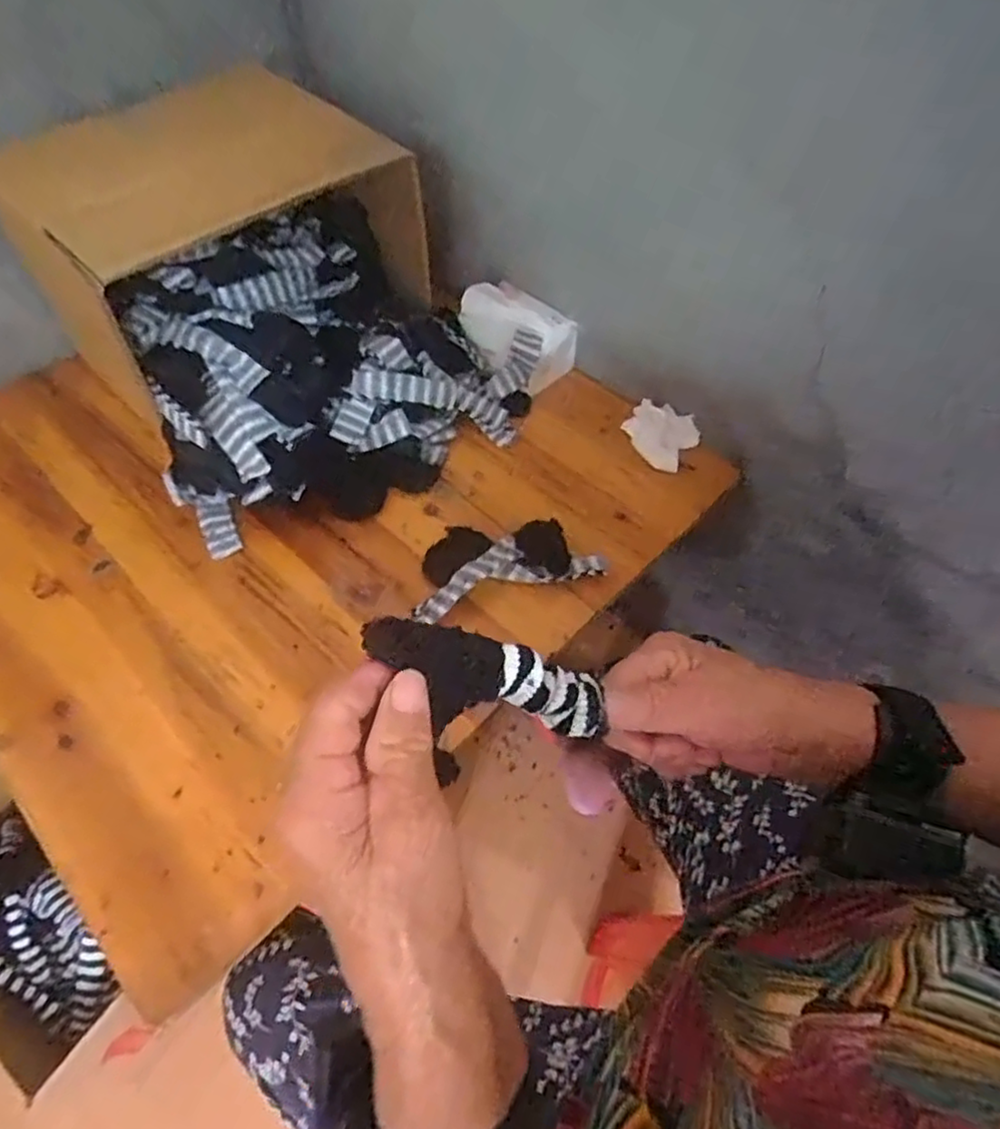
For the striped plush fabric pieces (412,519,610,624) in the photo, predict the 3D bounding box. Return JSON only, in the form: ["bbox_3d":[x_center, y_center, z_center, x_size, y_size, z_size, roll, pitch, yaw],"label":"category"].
[{"bbox_3d":[-0.001,-0.010,0.693,0.189,0.026,0.108,-16,57,-11],"label":"striped plush fabric pieces"}]

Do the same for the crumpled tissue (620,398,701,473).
[{"bbox_3d":[0.186,-0.154,0.794,0.088,0.048,0.065,33,61,21],"label":"crumpled tissue"}]

